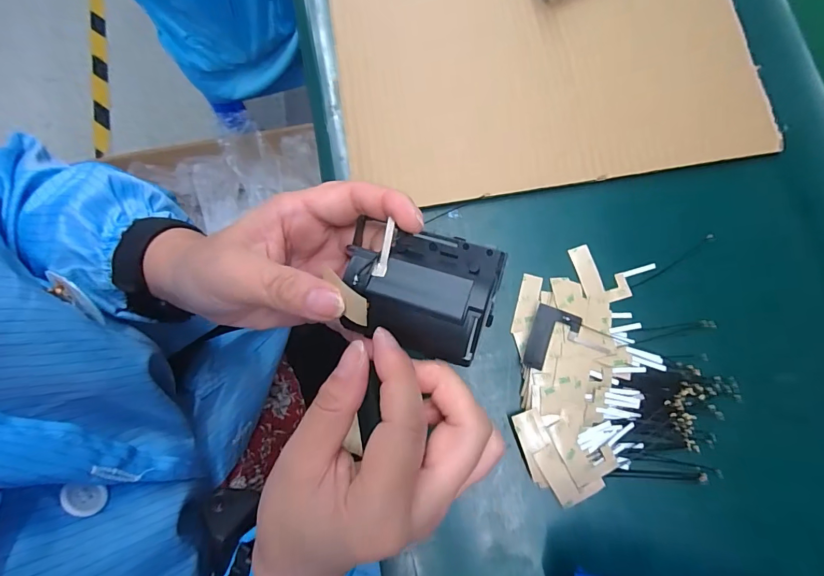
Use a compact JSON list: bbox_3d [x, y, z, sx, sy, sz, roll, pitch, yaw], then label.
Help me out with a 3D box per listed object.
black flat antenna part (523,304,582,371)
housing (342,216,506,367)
[{"bbox_3d":[0.089,0.033,0.264,0.028,0.004,0.041,18,77,5],"label":"black flat antenna part"},{"bbox_3d":[0.002,0.000,0.176,0.063,0.015,0.051,15,79,4],"label":"housing"}]

